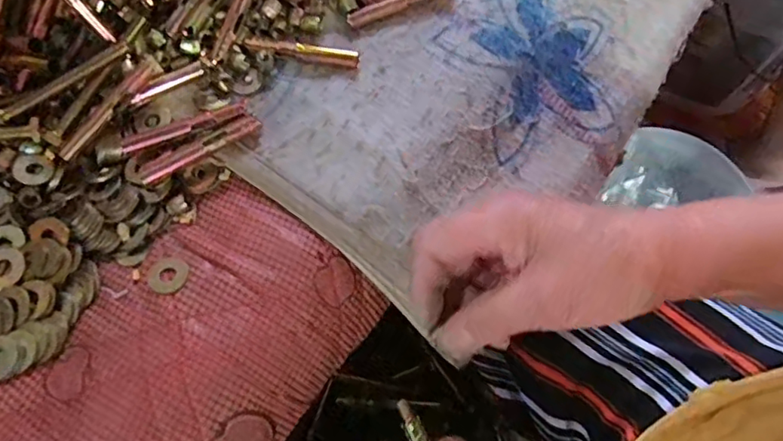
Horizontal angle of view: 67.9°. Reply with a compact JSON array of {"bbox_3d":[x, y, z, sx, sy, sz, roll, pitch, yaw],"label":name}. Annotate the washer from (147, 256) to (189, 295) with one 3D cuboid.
[{"bbox_3d":[-0.110,0.027,0.287,0.021,0.004,0.019,23,58,13],"label":"washer"}]

